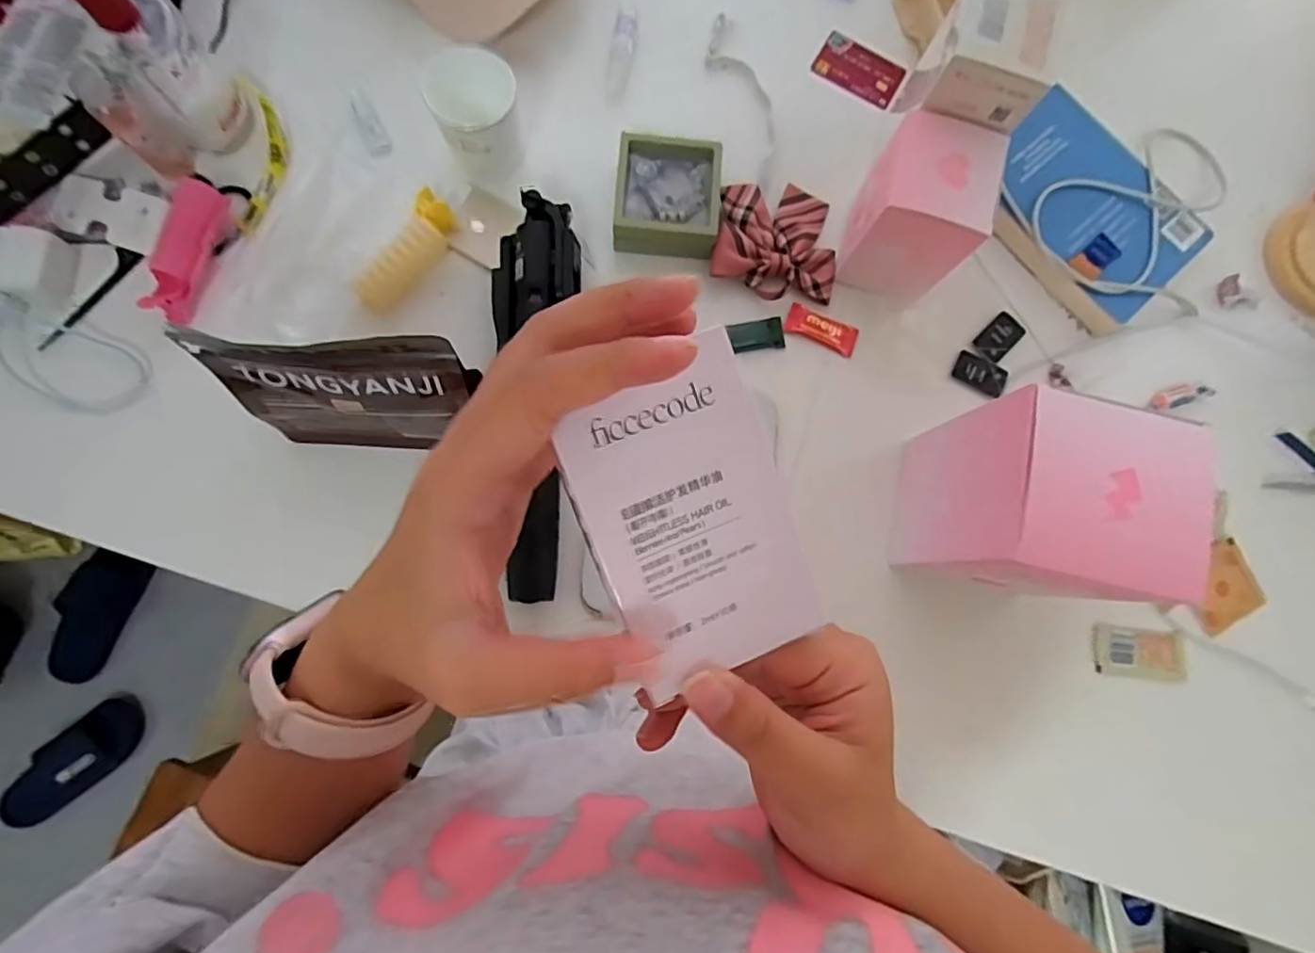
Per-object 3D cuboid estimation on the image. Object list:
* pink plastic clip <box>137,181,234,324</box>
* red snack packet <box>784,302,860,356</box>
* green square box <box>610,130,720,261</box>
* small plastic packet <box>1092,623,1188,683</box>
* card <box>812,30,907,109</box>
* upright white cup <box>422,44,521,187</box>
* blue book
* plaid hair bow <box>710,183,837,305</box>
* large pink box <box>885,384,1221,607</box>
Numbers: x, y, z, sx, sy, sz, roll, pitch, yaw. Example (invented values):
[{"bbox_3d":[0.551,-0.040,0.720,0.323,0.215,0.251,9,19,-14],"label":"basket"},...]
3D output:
[{"bbox_3d":[-0.392,-0.189,0.504,0.040,0.025,0.118,11,80,-2],"label":"pink plastic clip"},{"bbox_3d":[0.150,-0.134,0.546,0.066,0.006,0.029,21,80,0],"label":"red snack packet"},{"bbox_3d":[0.008,-0.247,0.537,0.094,0.041,0.094,4,81,-3],"label":"green square box"},{"bbox_3d":[0.424,0.153,0.520,0.083,0.017,0.042,7,80,-3],"label":"small plastic packet"},{"bbox_3d":[0.200,-0.403,0.597,0.085,0.006,0.054,29,81,2],"label":"card"},{"bbox_3d":[-0.148,-0.295,0.505,0.067,0.089,0.064,1,81,-4],"label":"upright white cup"},{"bbox_3d":[0.404,-0.254,0.572,0.153,0.027,0.198,-41,86,-9],"label":"blue book"},{"bbox_3d":[0.109,-0.217,0.547,0.111,0.024,0.109,8,80,-3],"label":"plaid hair bow"},{"bbox_3d":[0.268,0.024,0.445,0.135,0.169,0.128,14,80,-2],"label":"large pink box"}]

